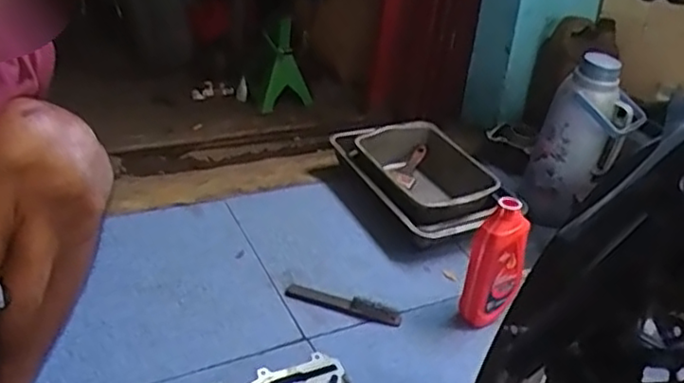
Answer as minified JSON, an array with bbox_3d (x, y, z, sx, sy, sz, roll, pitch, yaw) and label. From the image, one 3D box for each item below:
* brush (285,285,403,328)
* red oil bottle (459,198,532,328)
[{"bbox_3d":[0.004,0.194,1.132,0.199,0.018,0.038,10,28,10],"label":"brush"},{"bbox_3d":[0.255,0.124,1.100,0.083,0.223,0.059,-14,33,-32],"label":"red oil bottle"}]

